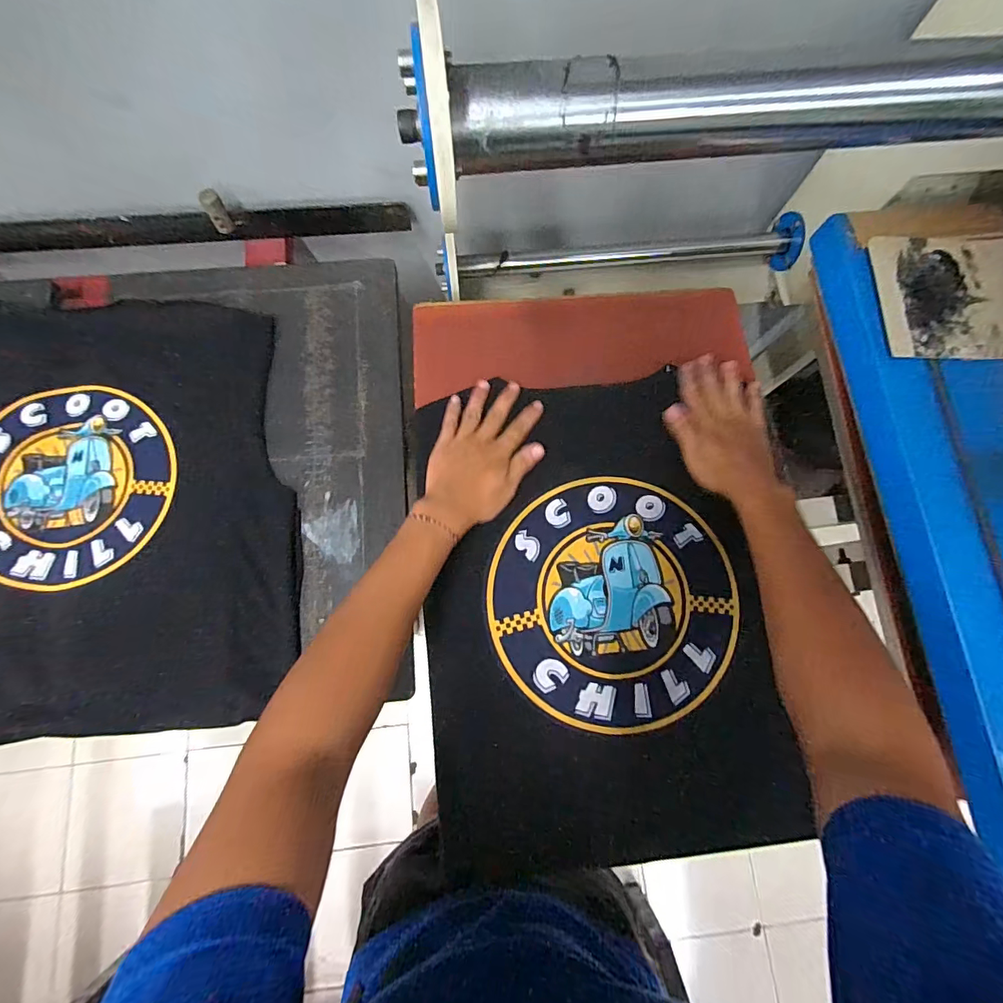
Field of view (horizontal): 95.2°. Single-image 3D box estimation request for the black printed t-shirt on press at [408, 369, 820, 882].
[{"bbox_3d":[0.096,0.109,0.486,0.347,0.015,0.478,-7,77,-2],"label":"black printed t-shirt on press"}]

